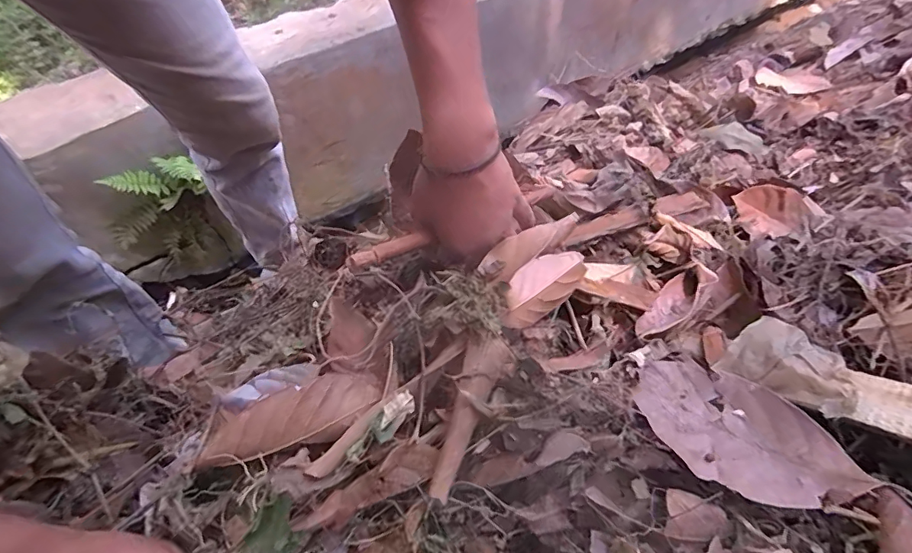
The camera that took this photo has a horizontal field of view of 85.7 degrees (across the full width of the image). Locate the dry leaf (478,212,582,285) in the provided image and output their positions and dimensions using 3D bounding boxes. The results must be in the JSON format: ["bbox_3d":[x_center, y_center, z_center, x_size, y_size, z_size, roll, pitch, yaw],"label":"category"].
[{"bbox_3d":[0.071,-0.029,0.430,0.027,0.021,0.139,38,43,24],"label":"dry leaf"}]

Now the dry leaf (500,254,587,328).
[{"bbox_3d":[0.068,0.008,0.403,0.085,0.025,0.037,-35,62,-21],"label":"dry leaf"}]

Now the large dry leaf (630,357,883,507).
[{"bbox_3d":[0.181,0.098,0.316,0.126,0.029,0.070,34,63,22],"label":"large dry leaf"}]

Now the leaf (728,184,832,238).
[{"bbox_3d":[0.353,-0.068,0.528,0.116,0.045,0.044,6,54,-15],"label":"leaf"}]

